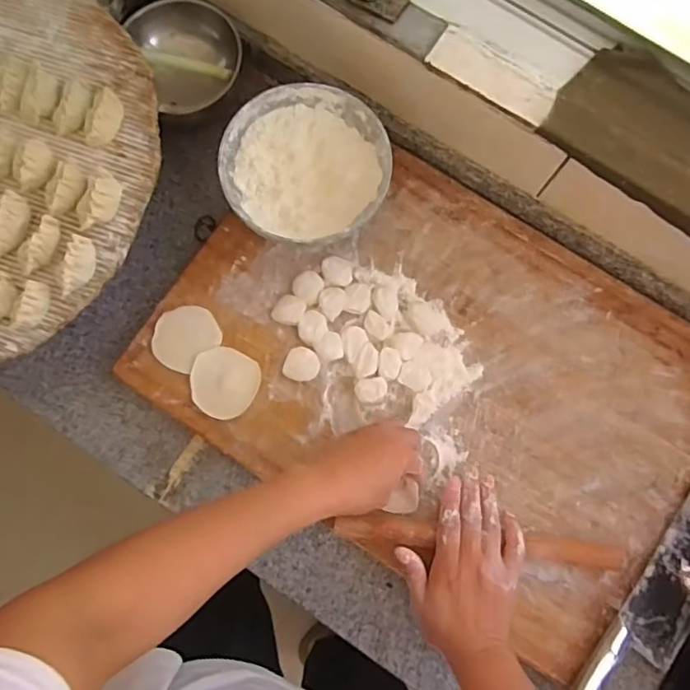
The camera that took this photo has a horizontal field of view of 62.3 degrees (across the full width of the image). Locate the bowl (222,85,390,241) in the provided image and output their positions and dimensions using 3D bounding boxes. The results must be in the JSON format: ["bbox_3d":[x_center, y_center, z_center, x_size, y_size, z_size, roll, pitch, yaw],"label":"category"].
[{"bbox_3d":[-0.040,-0.181,0.614,0.166,0.074,0.170,0,78,0],"label":"bowl"}]

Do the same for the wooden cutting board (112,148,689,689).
[{"bbox_3d":[0.101,0.027,0.620,0.570,0.042,0.384,33,80,6],"label":"wooden cutting board"}]

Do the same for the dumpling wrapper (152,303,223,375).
[{"bbox_3d":[-0.173,-0.009,0.614,0.069,0.004,0.063,-43,82,-8],"label":"dumpling wrapper"}]

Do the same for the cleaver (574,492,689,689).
[{"bbox_3d":[0.314,0.267,0.577,0.084,0.024,0.274,41,78,-17],"label":"cleaver"}]

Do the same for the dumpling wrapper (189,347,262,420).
[{"bbox_3d":[-0.128,0.040,0.604,0.070,0.004,0.070,0,85,2],"label":"dumpling wrapper"}]

